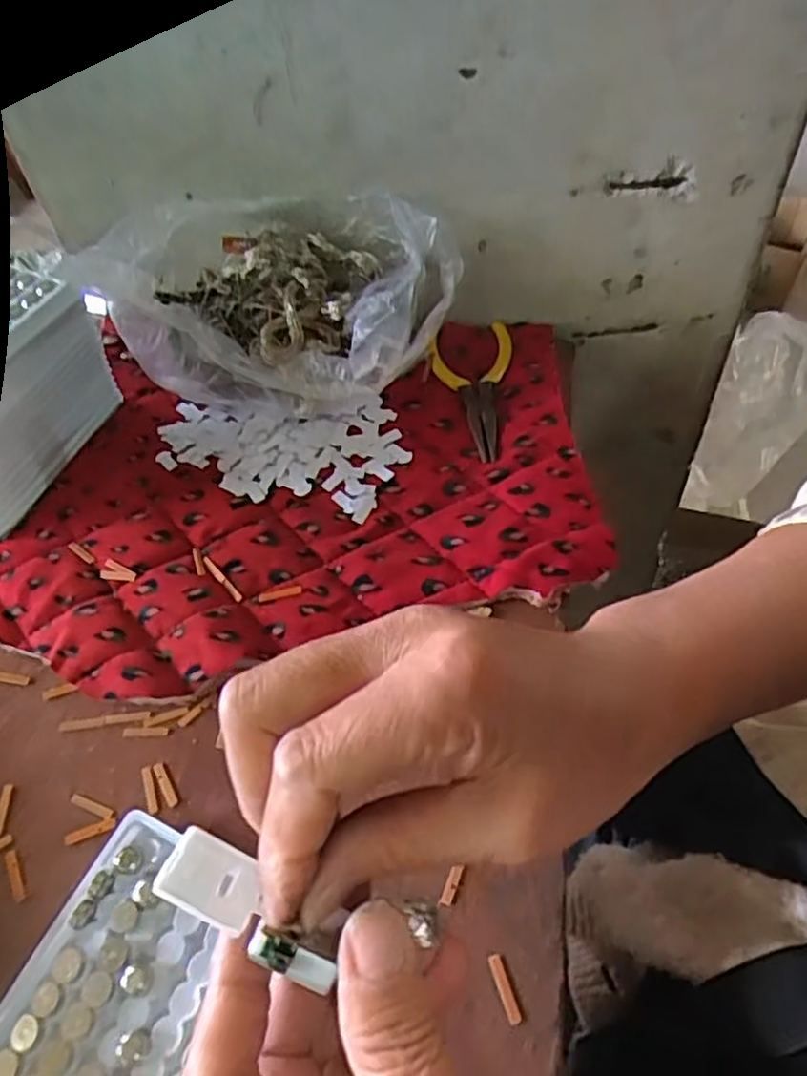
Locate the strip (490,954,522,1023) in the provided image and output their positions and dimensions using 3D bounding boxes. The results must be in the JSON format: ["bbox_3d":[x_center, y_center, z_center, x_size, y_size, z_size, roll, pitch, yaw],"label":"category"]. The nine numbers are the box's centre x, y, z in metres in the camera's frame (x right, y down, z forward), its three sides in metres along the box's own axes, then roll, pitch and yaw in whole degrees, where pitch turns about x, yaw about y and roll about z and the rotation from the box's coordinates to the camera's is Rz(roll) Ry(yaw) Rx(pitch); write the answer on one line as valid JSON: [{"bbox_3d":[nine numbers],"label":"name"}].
[{"bbox_3d":[0.037,0.163,0.260,0.005,0.004,0.023,-16,54,-6],"label":"strip"}]

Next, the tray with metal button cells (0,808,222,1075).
[{"bbox_3d":[-0.106,0.178,0.263,0.089,0.008,0.127,17,58,17],"label":"tray with metal button cells"}]

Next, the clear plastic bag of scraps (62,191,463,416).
[{"bbox_3d":[-0.079,-0.134,0.431,0.213,0.091,0.094,2,55,7],"label":"clear plastic bag of scraps"}]

